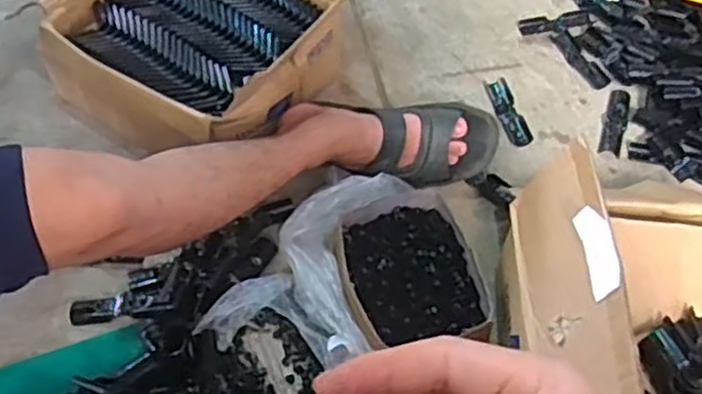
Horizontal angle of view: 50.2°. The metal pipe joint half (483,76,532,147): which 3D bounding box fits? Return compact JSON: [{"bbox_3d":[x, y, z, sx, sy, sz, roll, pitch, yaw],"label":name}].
[{"bbox_3d":[0.235,-0.129,1.126,0.032,0.021,0.131,-10,55,-11],"label":"metal pipe joint half"}]

